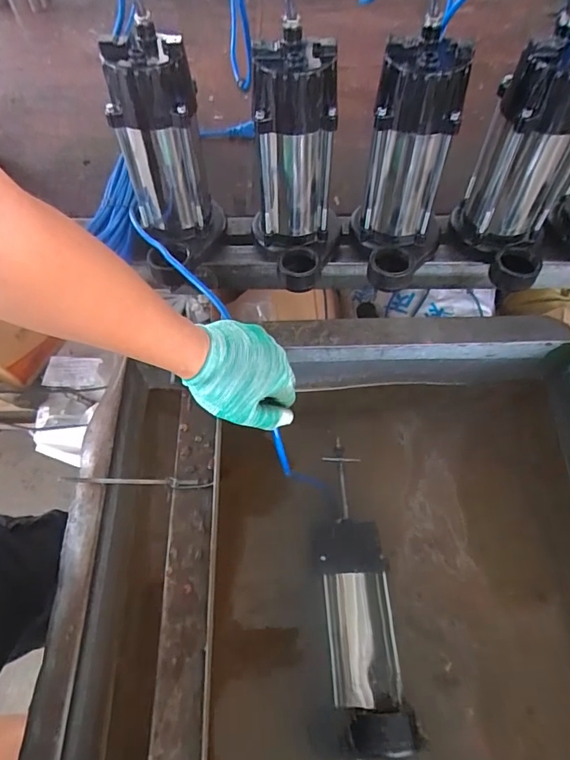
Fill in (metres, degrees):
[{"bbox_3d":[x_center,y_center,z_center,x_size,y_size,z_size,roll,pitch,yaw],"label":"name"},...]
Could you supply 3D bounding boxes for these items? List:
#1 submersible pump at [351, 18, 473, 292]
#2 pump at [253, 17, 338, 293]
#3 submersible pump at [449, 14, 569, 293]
[{"bbox_3d":[0.134,-0.236,0.536,0.096,0.237,0.155,13,61,8],"label":"submersible pump"},{"bbox_3d":[0.006,-0.236,0.537,0.097,0.236,0.161,0,60,1],"label":"pump"},{"bbox_3d":[0.285,-0.233,0.532,0.093,0.239,0.159,-6,60,-3],"label":"submersible pump"}]

